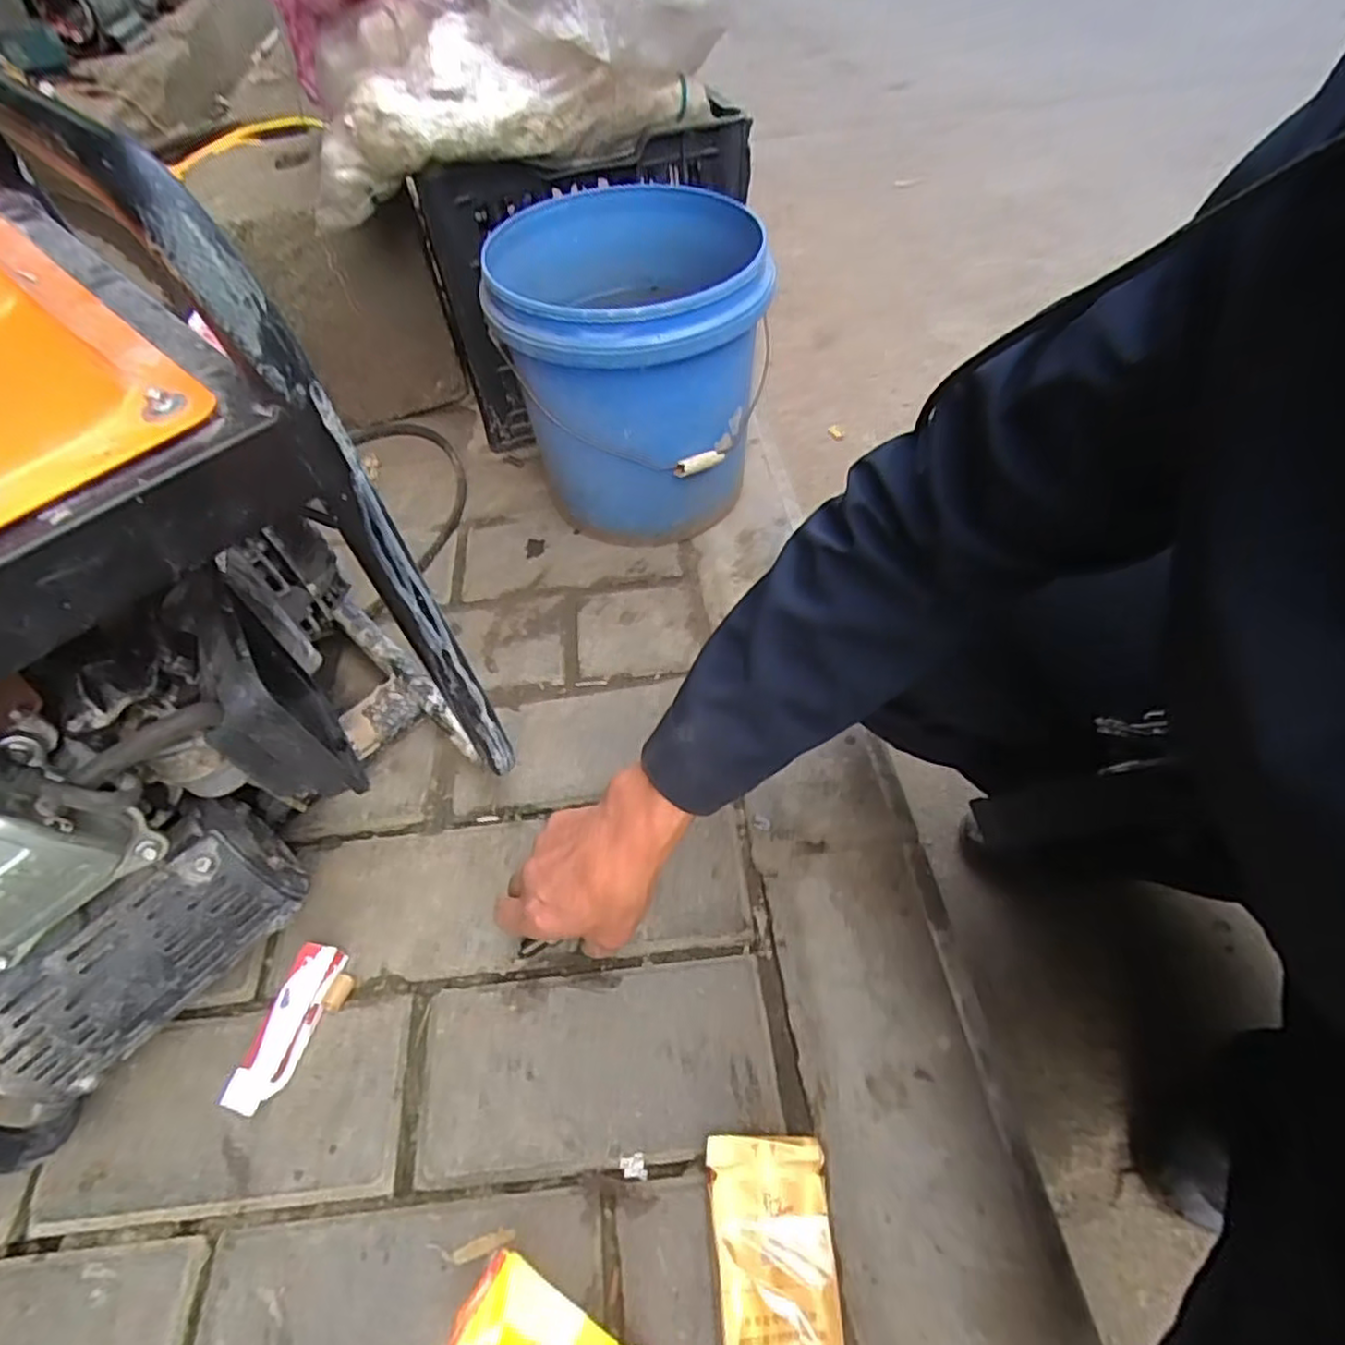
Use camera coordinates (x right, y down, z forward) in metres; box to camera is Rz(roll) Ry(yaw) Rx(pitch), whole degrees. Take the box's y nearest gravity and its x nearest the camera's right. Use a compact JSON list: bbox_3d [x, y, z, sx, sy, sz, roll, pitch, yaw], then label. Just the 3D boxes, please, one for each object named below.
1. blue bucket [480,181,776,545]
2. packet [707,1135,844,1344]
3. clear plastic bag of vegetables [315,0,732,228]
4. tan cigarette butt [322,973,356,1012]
[{"bbox_3d":[-0.033,-0.306,0.723,0.257,0.265,0.273,-12,53,-4],"label":"blue bucket"},{"bbox_3d":[0.057,0.328,0.395,0.066,0.026,0.106,-3,53,3],"label":"packet"},{"bbox_3d":[-0.148,-0.560,0.642,0.408,0.140,0.161,-16,54,-5],"label":"clear plastic bag of vegetables"},{"bbox_3d":[-0.237,0.229,0.496,0.013,0.012,0.024,9,55,11],"label":"tan cigarette butt"}]

